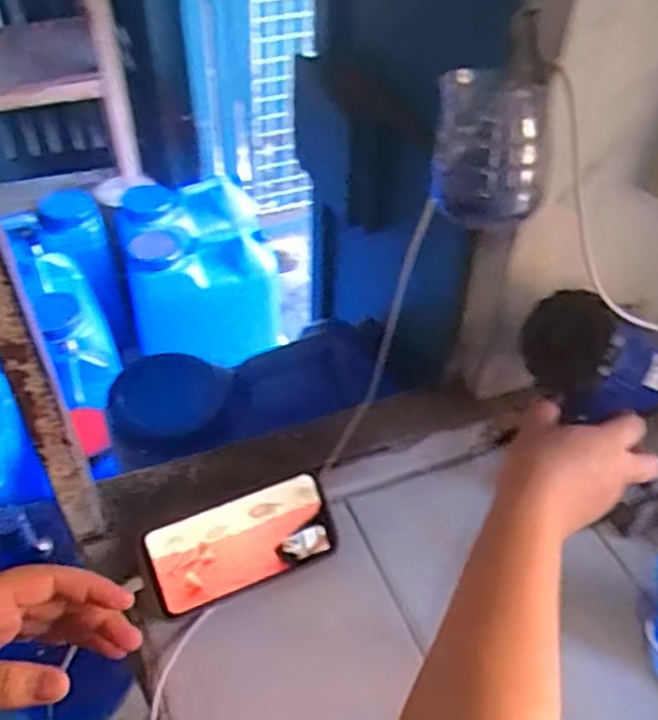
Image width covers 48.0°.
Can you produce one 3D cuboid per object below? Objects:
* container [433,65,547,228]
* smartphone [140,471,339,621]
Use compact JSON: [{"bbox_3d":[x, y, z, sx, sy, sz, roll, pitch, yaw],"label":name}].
[{"bbox_3d":[0.111,-0.142,0.503,0.066,0.091,0.067,-6,46,-7],"label":"container"},{"bbox_3d":[-0.073,0.155,0.626,0.157,0.007,0.075,-18,89,-17],"label":"smartphone"}]

